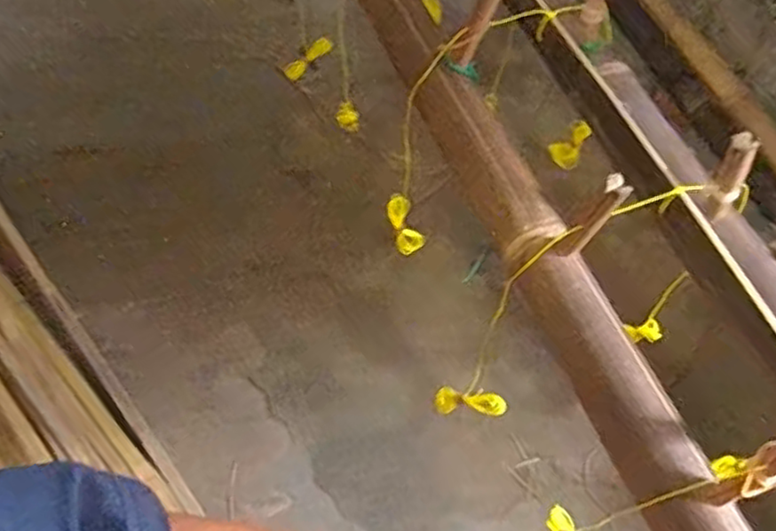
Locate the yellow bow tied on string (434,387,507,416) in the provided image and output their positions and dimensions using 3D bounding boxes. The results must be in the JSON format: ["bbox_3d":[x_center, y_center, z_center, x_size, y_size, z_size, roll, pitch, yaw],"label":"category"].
[{"bbox_3d":[0.089,0.151,0.747,0.084,0.026,0.022,-6,54,38],"label":"yellow bow tied on string"}]

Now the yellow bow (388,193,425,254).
[{"bbox_3d":[0.018,-0.047,0.775,0.019,0.084,0.029,29,63,38],"label":"yellow bow"}]

